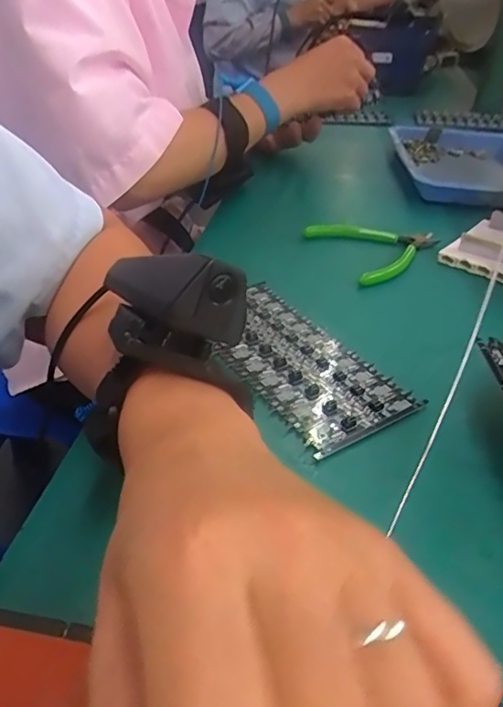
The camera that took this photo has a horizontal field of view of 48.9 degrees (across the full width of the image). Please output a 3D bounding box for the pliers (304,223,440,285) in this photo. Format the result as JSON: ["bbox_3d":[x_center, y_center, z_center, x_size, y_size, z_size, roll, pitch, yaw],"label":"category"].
[{"bbox_3d":[0.114,-0.097,0.483,0.102,0.013,0.102,-13,39,-22],"label":"pliers"}]

